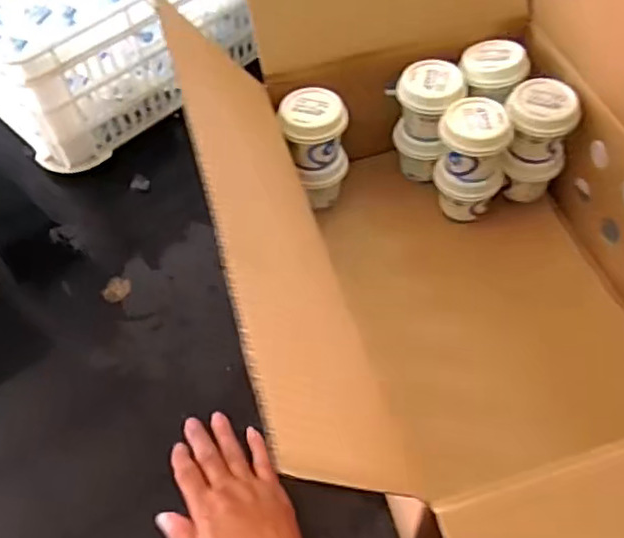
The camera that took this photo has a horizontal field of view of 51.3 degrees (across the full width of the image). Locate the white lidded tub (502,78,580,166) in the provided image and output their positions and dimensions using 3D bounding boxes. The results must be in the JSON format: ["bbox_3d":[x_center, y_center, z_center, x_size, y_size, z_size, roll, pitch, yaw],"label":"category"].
[{"bbox_3d":[0.236,-0.151,0.675,0.068,0.071,0.057,17,58,16],"label":"white lidded tub"}]

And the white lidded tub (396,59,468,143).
[{"bbox_3d":[0.129,-0.180,0.702,0.068,0.064,0.062,-2,54,3],"label":"white lidded tub"}]

